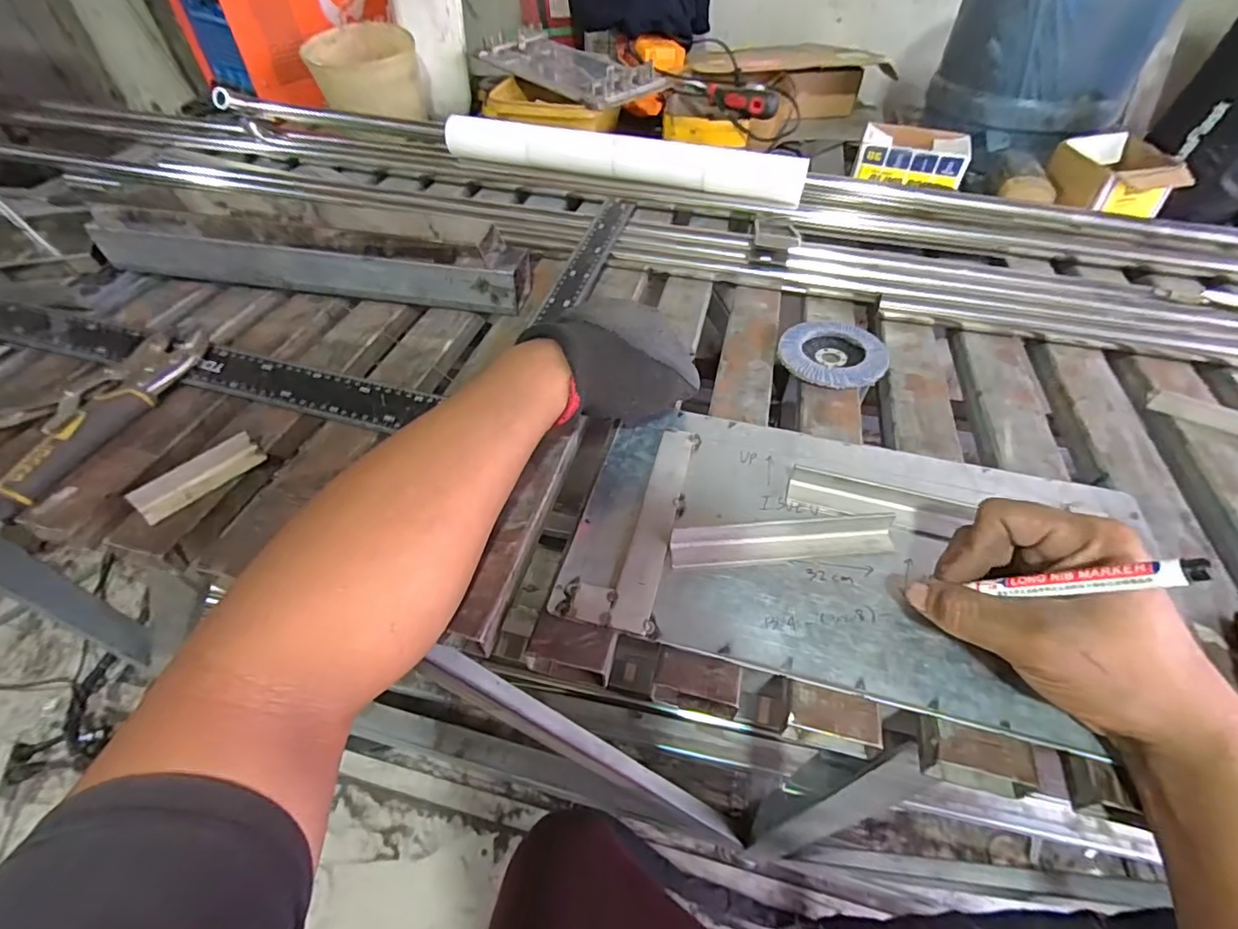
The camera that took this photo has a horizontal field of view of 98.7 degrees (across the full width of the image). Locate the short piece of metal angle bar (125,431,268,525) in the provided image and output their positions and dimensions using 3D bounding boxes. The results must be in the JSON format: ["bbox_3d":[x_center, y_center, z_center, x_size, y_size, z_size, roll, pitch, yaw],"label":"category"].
[{"bbox_3d":[-0.311,0.007,0.393,0.028,0.021,0.083,27,53,21],"label":"short piece of metal angle bar"}]

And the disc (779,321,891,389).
[{"bbox_3d":[0.199,-0.106,0.502,0.093,0.016,0.091,1,48,-1],"label":"disc"}]

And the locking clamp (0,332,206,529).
[{"bbox_3d":[-0.466,-0.052,0.443,0.150,0.026,0.193,17,50,14],"label":"locking clamp"}]

